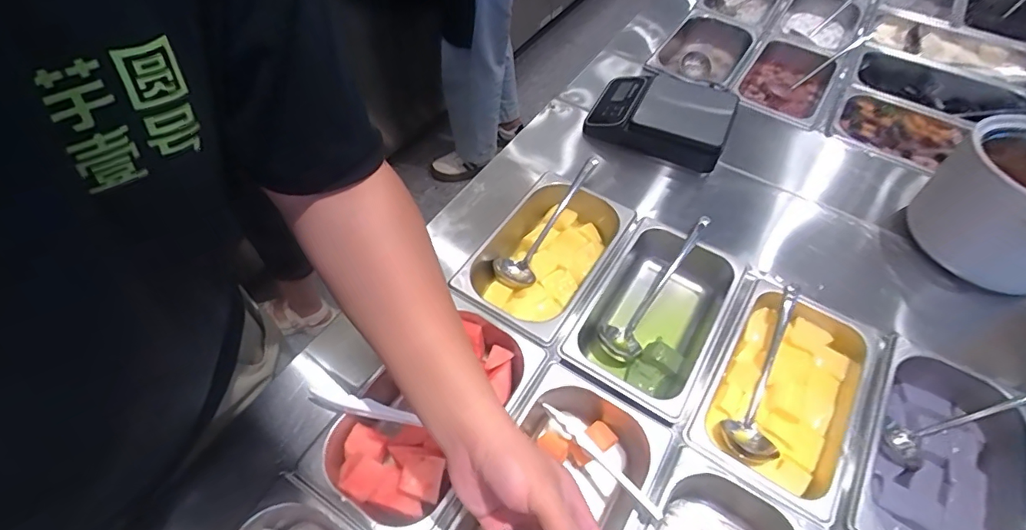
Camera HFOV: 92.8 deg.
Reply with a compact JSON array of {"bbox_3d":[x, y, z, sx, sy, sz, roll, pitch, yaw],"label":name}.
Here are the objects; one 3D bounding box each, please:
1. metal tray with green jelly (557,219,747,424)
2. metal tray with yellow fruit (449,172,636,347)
[{"bbox_3d":[0.173,0.079,0.634,0.148,0.124,0.234,30,60,16],"label":"metal tray with green jelly"},{"bbox_3d":[0.043,-0.013,0.676,0.160,0.089,0.227,30,60,16],"label":"metal tray with yellow fruit"}]

